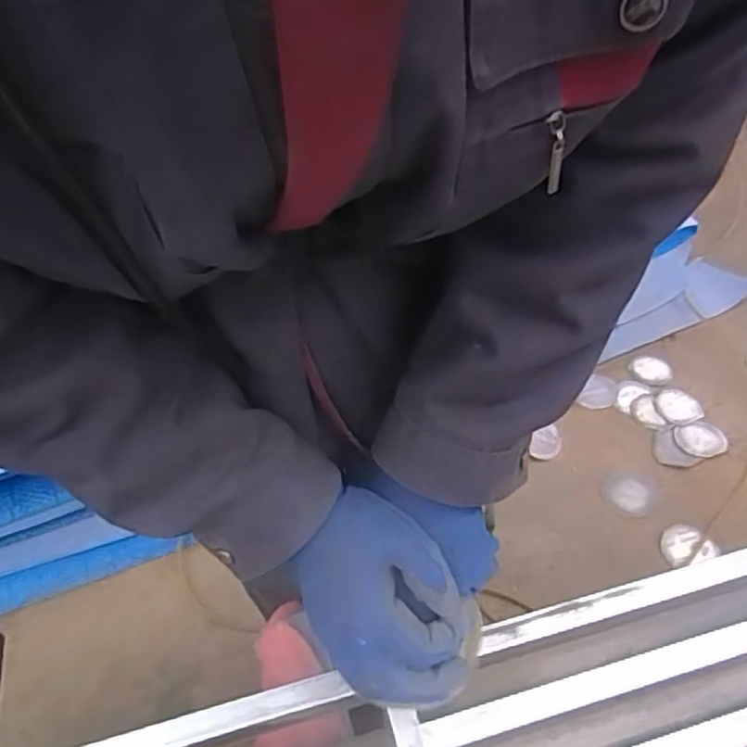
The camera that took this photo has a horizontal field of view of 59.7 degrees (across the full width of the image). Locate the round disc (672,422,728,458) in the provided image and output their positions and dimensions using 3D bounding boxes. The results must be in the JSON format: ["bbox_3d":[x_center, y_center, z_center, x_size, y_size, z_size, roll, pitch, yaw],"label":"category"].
[{"bbox_3d":[0.746,0.154,1.488,0.108,0.022,0.086,-8,46,-3],"label":"round disc"}]

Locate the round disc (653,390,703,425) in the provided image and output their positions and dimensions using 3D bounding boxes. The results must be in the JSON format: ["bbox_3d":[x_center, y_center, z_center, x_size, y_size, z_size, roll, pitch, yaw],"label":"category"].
[{"bbox_3d":[0.723,0.079,1.553,0.094,0.015,0.105,-20,48,-13],"label":"round disc"}]

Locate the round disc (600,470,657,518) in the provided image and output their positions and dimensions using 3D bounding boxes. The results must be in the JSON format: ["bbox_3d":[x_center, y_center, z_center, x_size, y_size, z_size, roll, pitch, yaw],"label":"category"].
[{"bbox_3d":[0.553,0.257,1.404,0.119,0.009,0.106,-25,50,-18],"label":"round disc"}]

